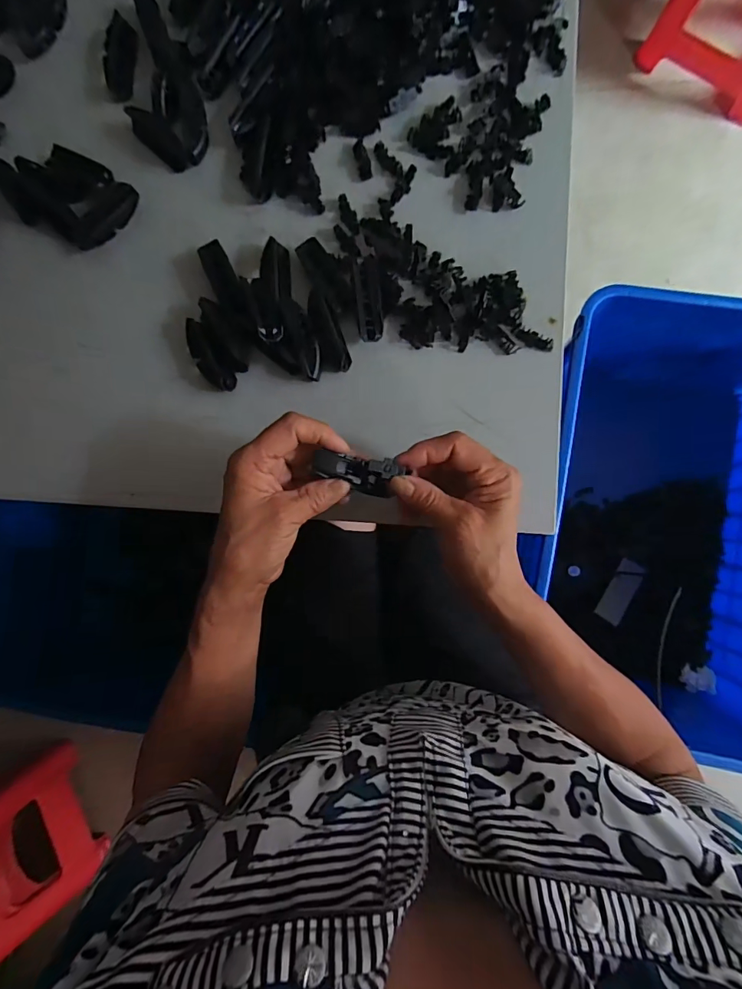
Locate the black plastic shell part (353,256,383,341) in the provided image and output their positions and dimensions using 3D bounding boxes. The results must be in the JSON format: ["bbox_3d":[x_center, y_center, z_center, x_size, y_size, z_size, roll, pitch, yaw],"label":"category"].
[{"bbox_3d":[-0.001,-0.162,0.368,0.019,0.019,0.073,-6,87,6],"label":"black plastic shell part"}]

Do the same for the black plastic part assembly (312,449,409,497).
[{"bbox_3d":[-0.009,-0.015,0.309,0.061,0.014,0.024,14,88,1],"label":"black plastic part assembly"}]

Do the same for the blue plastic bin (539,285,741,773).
[{"bbox_3d":[0.456,0.050,0.715,0.410,0.312,0.654,10,88,6],"label":"blue plastic bin"}]

